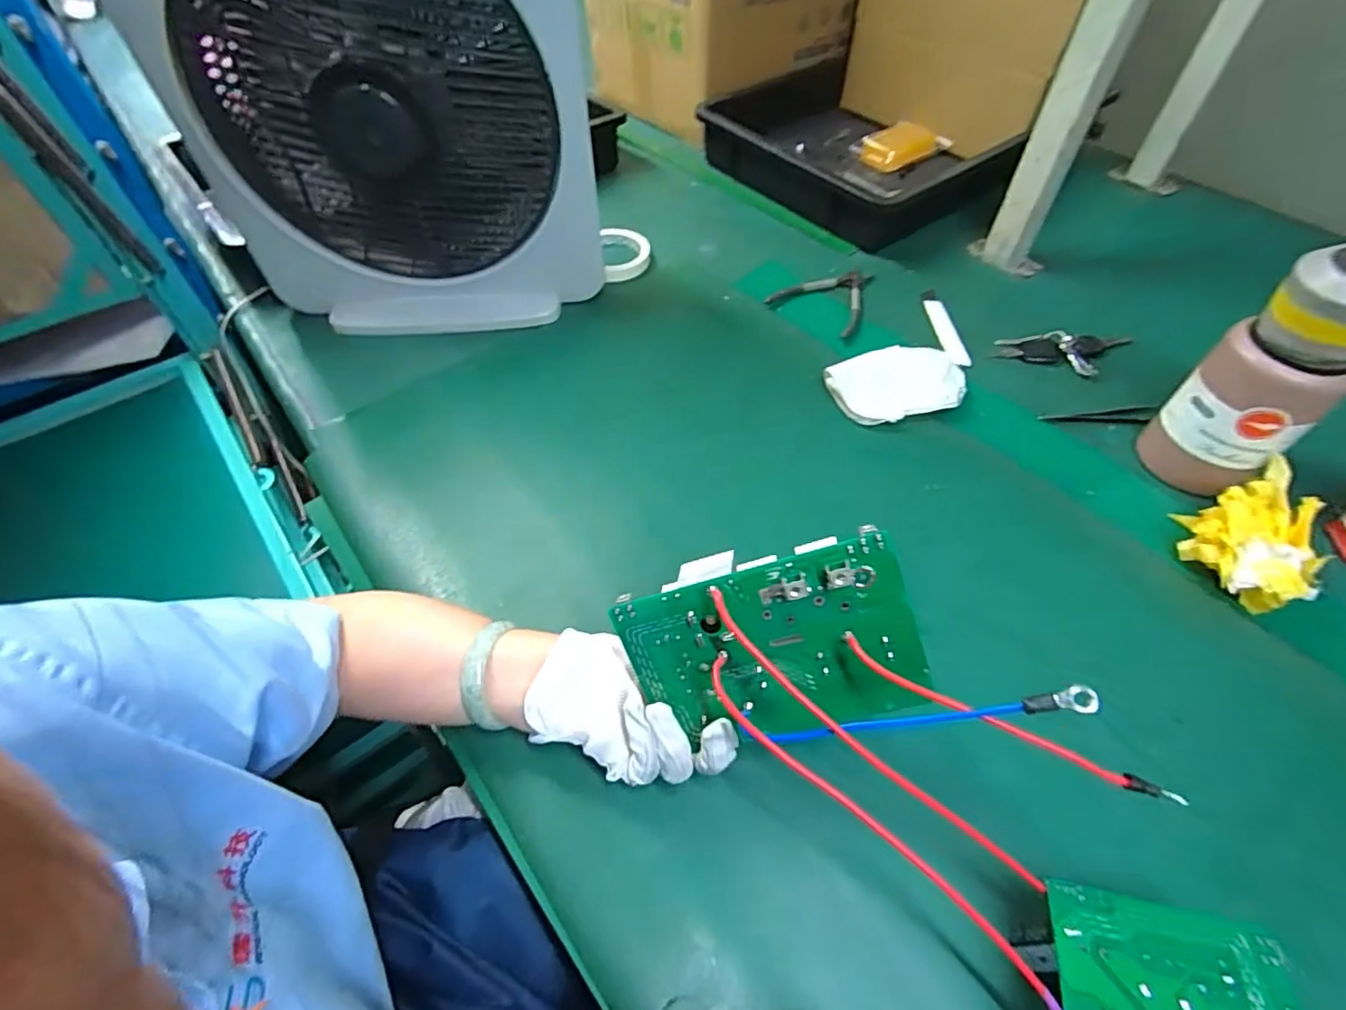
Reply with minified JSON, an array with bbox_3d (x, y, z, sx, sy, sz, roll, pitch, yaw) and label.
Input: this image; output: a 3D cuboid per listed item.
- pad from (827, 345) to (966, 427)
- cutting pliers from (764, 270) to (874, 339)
[{"bbox_3d":[0.225,-0.124,0.621,0.127,0.028,0.082,-12,53,-8],"label":"pad"},{"bbox_3d":[0.187,-0.254,0.724,0.103,0.009,0.120,30,59,22],"label":"cutting pliers"}]

